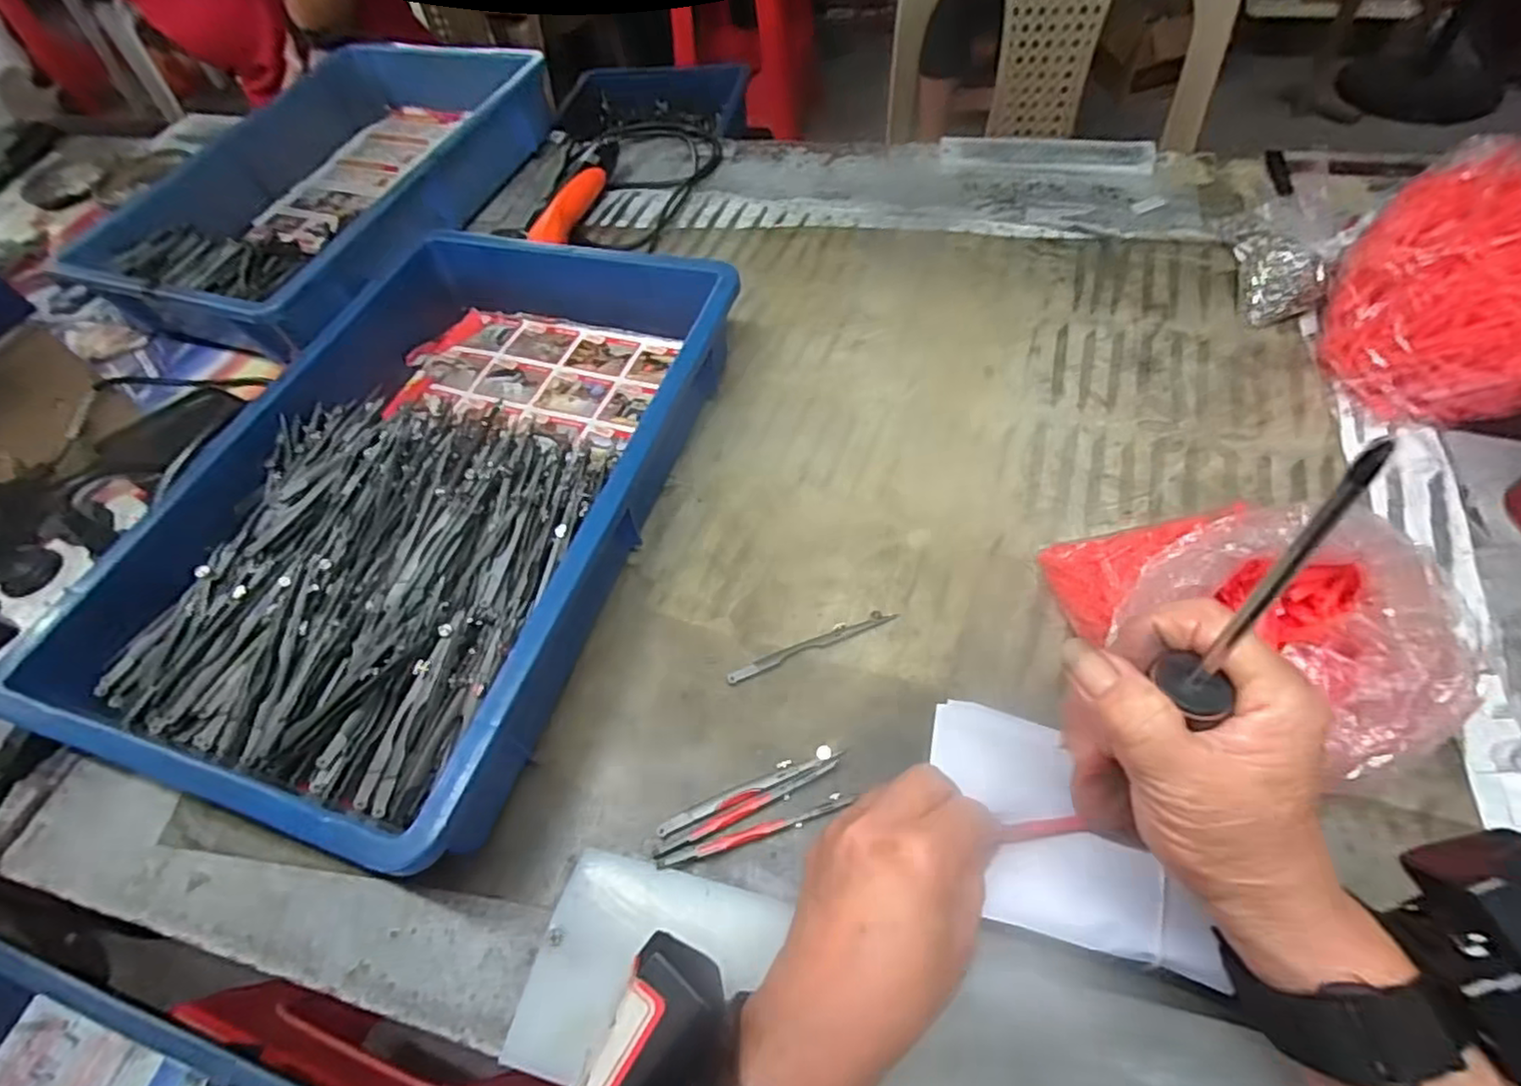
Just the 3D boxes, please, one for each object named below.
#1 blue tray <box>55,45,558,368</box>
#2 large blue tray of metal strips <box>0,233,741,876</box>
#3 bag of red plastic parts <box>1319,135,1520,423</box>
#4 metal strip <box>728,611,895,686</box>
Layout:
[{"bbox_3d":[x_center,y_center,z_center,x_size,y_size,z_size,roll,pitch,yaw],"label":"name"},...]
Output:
[{"bbox_3d":[-0.429,-0.372,0.686,0.286,0.069,0.440,17,60,15],"label":"blue tray"},{"bbox_3d":[-0.214,-0.040,0.451,0.284,0.076,0.414,13,59,13],"label":"large blue tray of metal strips"},{"bbox_3d":[0.461,-0.166,0.429,0.139,0.109,0.168,31,64,22],"label":"bag of red plastic parts"},{"bbox_3d":[0.031,0.061,0.405,0.107,0.006,0.010,-20,57,-8],"label":"metal strip"}]

